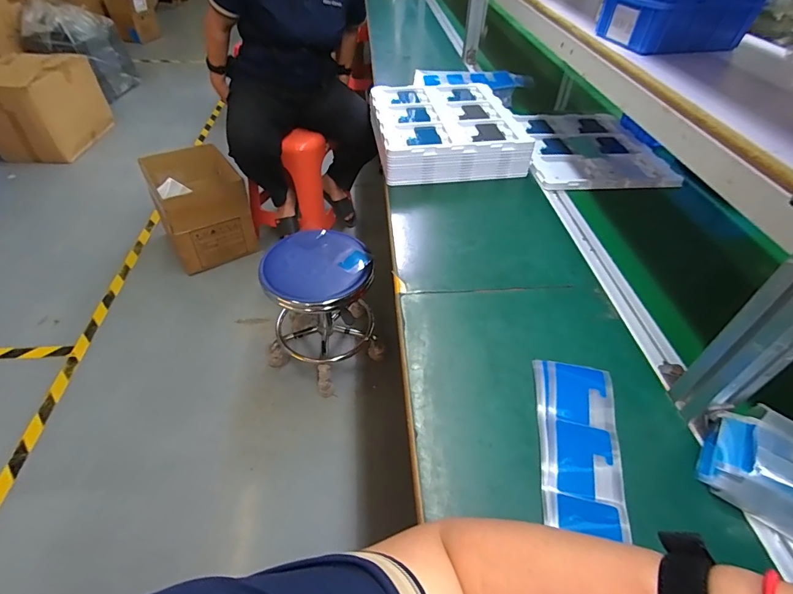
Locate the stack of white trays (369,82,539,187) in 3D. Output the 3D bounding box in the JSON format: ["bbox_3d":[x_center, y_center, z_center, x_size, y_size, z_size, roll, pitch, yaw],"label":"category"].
[{"bbox_3d":[0.099,-0.357,0.852,0.278,0.073,0.301,-4,46,-6],"label":"stack of white trays"}]

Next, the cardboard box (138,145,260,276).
[{"bbox_3d":[-0.796,-0.362,1.641,0.312,0.356,0.348,-24,52,-24],"label":"cardboard box"}]

